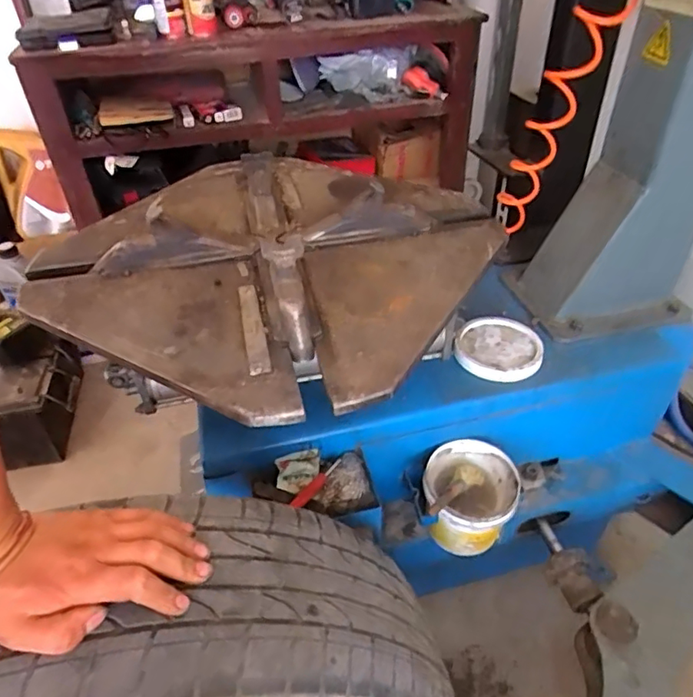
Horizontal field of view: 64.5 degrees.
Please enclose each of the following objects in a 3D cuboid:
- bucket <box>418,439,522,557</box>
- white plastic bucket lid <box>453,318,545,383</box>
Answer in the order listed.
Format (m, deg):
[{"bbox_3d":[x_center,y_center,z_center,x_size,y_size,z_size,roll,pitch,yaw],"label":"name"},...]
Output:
[{"bbox_3d":[0.167,0.205,0.753,0.124,0.119,0.127,-1,40,1],"label":"bucket"},{"bbox_3d":[0.223,-0.002,0.805,0.120,0.025,0.124,-1,40,1],"label":"white plastic bucket lid"}]

